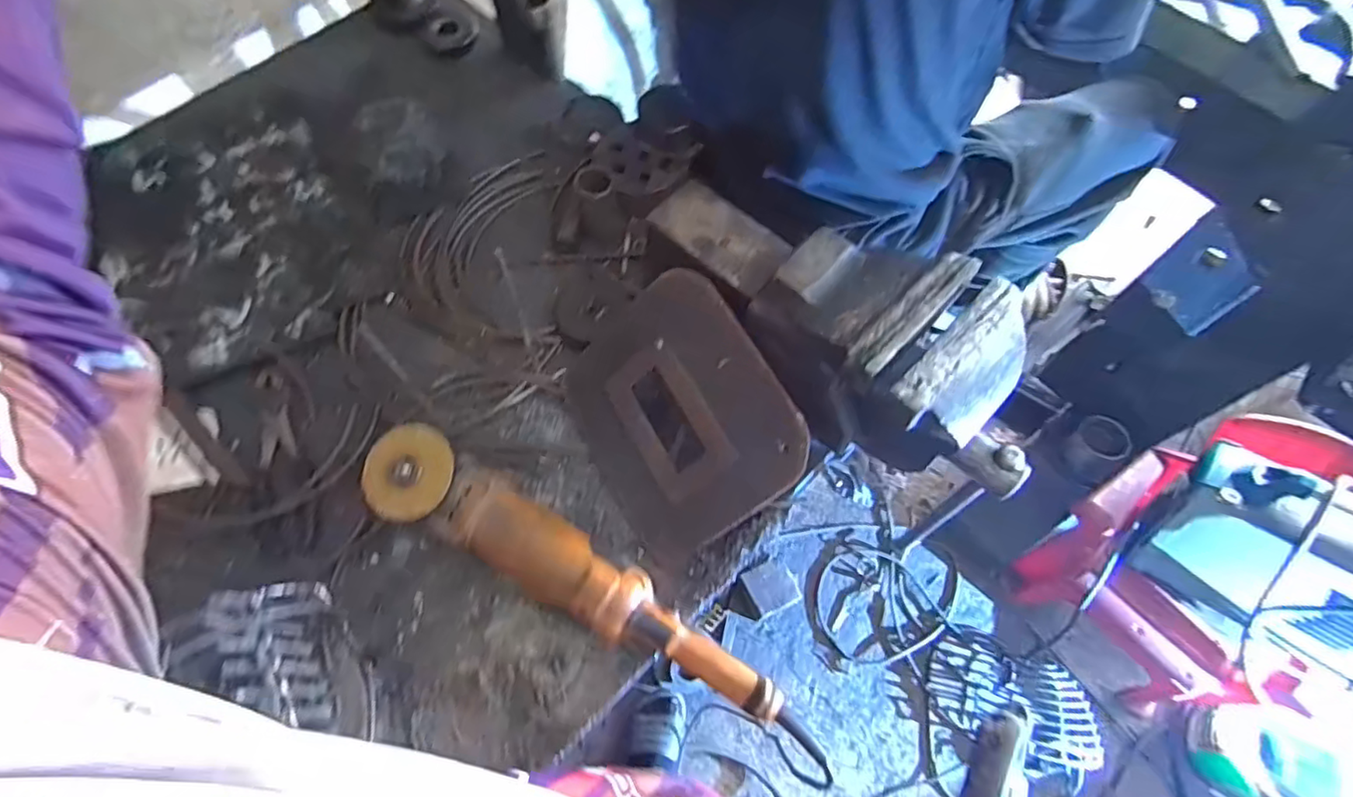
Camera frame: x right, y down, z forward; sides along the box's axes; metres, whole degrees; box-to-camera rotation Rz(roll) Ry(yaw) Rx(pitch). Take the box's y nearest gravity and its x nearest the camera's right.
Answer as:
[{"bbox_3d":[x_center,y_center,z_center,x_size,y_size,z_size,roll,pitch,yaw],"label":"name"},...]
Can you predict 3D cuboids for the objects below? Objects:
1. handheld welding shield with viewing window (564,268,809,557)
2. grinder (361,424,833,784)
[{"bbox_3d":[-0.003,0.015,0.559,0.192,0.008,0.218,-42,69,23],"label":"handheld welding shield with viewing window"},{"bbox_3d":[-0.080,0.151,0.502,0.407,0.069,0.074,30,69,13],"label":"grinder"}]

